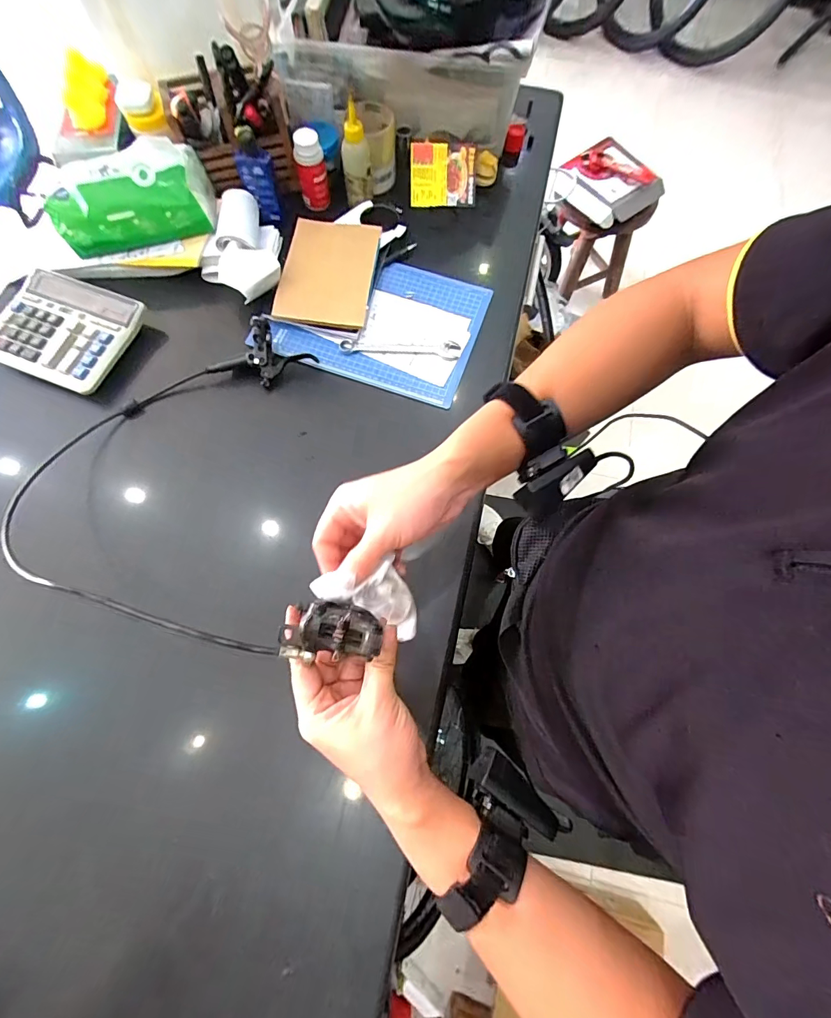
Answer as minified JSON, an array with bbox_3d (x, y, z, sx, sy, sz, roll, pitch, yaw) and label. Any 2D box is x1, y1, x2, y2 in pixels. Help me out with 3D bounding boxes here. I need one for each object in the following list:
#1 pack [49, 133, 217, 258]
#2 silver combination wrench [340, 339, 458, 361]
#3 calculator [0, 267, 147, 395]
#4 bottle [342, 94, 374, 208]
[{"bbox_3d":[-0.406,-0.447,0.599,0.210,0.089,0.098,-8,72,-3],"label":"pack"},{"bbox_3d":[-0.022,-0.238,0.613,0.173,0.007,0.030,3,71,0],"label":"silver combination wrench"},{"bbox_3d":[-0.497,-0.254,0.590,0.187,0.026,0.150,21,73,6],"label":"calculator"},{"bbox_3d":[-0.090,-0.534,0.631,0.043,0.118,0.035,-8,72,-3],"label":"bottle"}]

